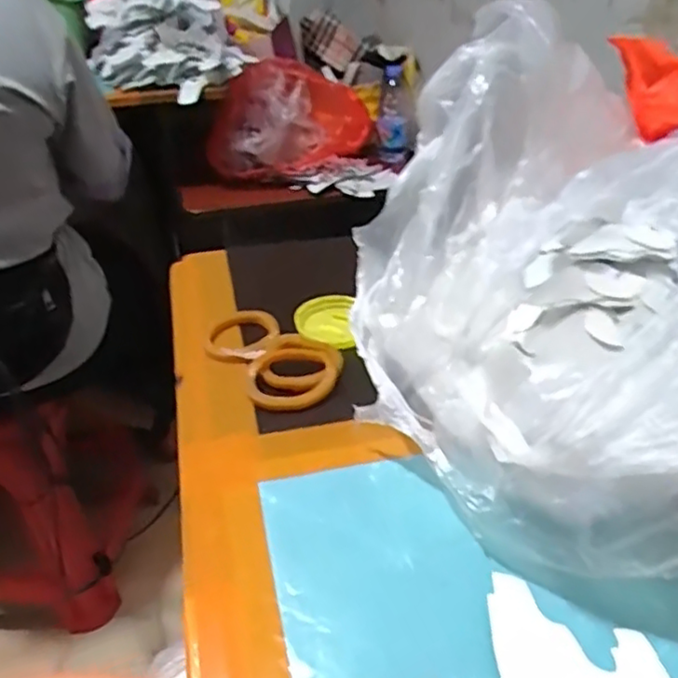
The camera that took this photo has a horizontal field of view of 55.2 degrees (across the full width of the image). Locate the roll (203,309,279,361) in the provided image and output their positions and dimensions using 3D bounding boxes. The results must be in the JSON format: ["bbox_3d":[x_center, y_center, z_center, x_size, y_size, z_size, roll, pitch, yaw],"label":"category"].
[{"bbox_3d":[-0.076,-0.004,0.517,0.054,0.009,0.064,6,36,12],"label":"roll"}]

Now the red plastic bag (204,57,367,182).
[{"bbox_3d":[-0.100,-0.429,1.283,0.315,0.181,0.162,-23,41,-29],"label":"red plastic bag"}]

